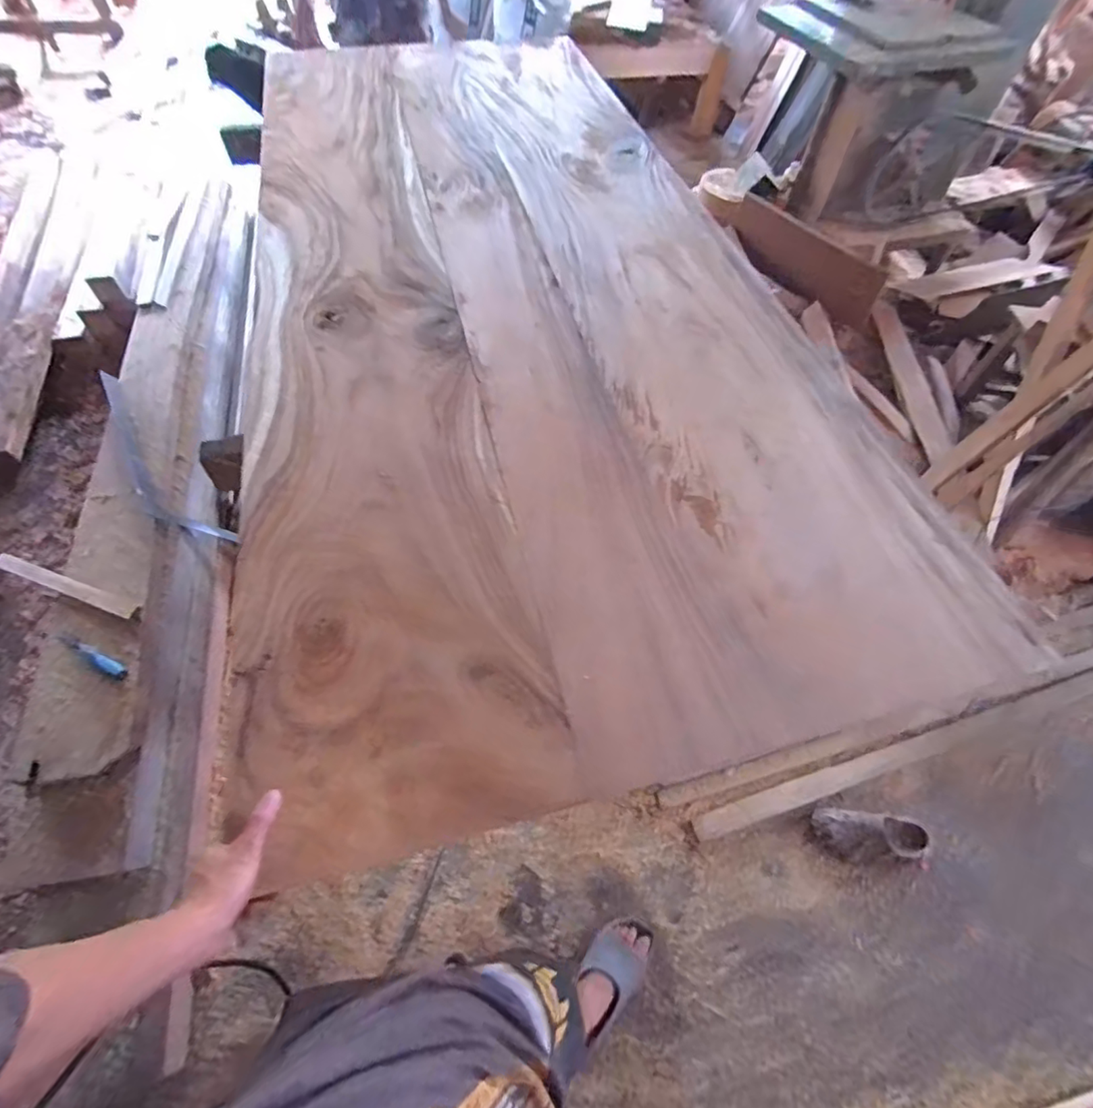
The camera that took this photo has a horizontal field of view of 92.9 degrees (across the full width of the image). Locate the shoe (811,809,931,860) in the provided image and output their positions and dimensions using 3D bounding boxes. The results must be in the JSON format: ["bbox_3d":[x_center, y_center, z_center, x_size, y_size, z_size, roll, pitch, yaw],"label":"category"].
[{"bbox_3d":[0.785,0.671,1.244,0.290,0.075,0.112,4,55,0],"label":"shoe"}]

